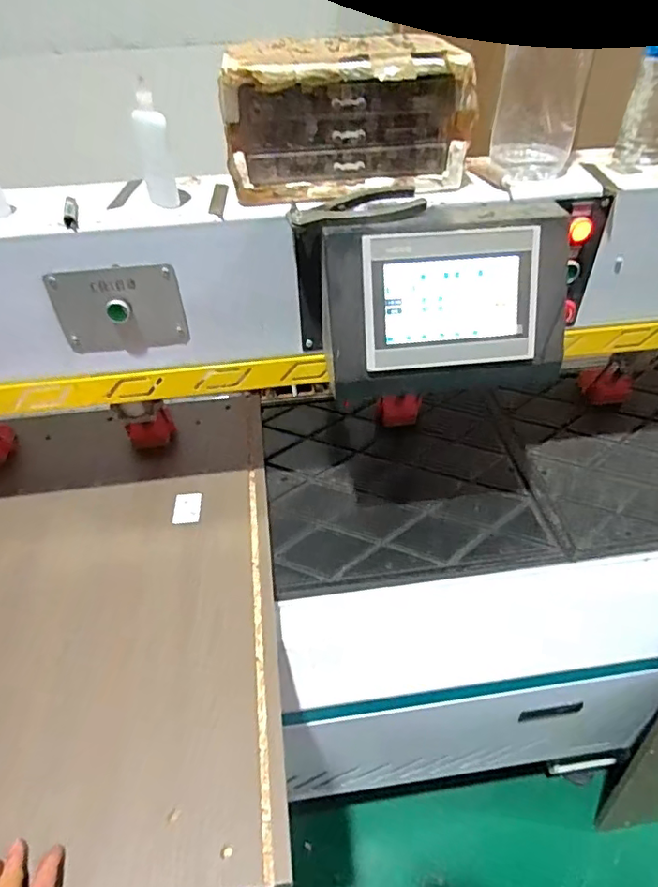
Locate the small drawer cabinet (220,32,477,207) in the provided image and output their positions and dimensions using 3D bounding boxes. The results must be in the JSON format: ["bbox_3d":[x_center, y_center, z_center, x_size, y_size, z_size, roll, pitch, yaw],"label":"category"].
[{"bbox_3d":[0.017,-0.383,0.659,0.275,0.139,0.157,-7,44,-5],"label":"small drawer cabinet"}]

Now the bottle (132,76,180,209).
[{"bbox_3d":[-0.195,-0.327,0.625,0.029,0.125,0.038,-25,48,-23],"label":"bottle"}]

